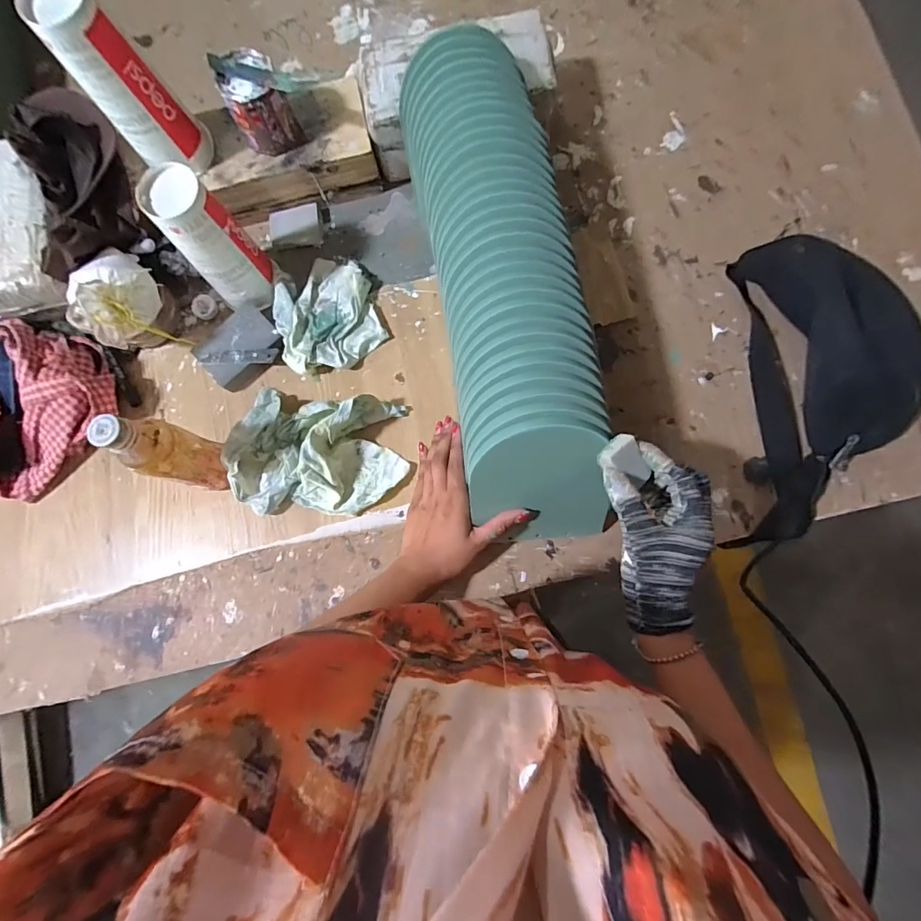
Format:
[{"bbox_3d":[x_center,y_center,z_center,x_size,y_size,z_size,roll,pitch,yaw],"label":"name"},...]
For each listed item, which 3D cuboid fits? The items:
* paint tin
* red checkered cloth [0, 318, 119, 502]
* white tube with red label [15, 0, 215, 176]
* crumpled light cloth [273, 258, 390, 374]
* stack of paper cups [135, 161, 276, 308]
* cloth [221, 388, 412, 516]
[{"bbox_3d":[-0.230,-0.408,0.517,0.062,0.078,0.065,0,82,1],"label":"paint tin"},{"bbox_3d":[-0.565,-0.091,0.545,0.222,0.061,0.242,-44,82,-4],"label":"red checkered cloth"},{"bbox_3d":[-0.346,-0.391,0.468,0.080,0.171,0.066,-38,83,-4],"label":"white tube with red label"},{"bbox_3d":[-0.172,-0.190,0.561,0.122,0.036,0.150,-20,81,0],"label":"crumpled light cloth"},{"bbox_3d":[-0.279,-0.249,0.509,0.064,0.152,0.077,-9,81,1],"label":"stack of paper cups"},{"bbox_3d":[-0.164,-0.009,0.519,0.197,0.062,0.147,5,82,3],"label":"cloth"}]

